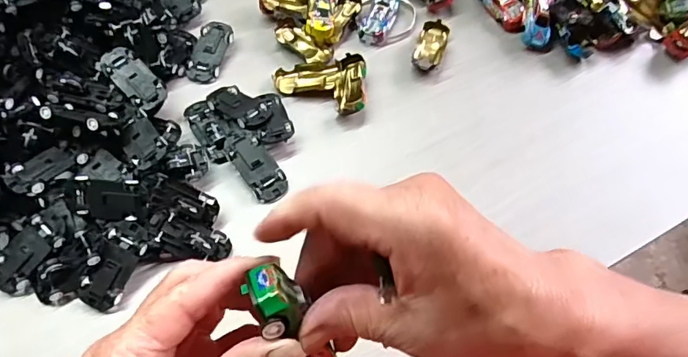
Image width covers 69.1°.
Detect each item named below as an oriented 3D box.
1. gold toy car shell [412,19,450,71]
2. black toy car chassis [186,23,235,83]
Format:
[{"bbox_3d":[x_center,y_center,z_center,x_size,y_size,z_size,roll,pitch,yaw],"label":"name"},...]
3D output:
[{"bbox_3d":[0.085,-0.129,0.487,0.027,0.015,0.065,18,61,9],"label":"gold toy car shell"},{"bbox_3d":[-0.129,-0.121,0.478,0.029,0.014,0.064,12,61,6],"label":"black toy car chassis"}]

